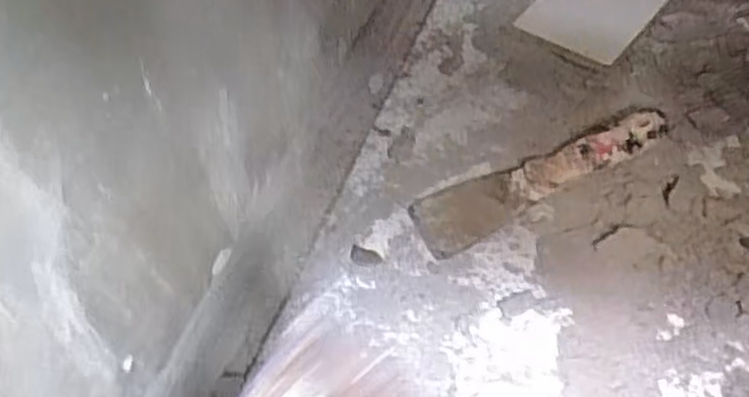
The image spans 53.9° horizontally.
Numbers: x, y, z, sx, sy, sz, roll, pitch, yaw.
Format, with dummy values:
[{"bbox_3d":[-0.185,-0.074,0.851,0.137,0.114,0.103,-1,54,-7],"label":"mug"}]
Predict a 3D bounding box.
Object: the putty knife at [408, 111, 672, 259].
[{"bbox_3d":[0.113,-0.020,0.509,0.182,0.033,0.045,-22,59,-13],"label":"putty knife"}]

